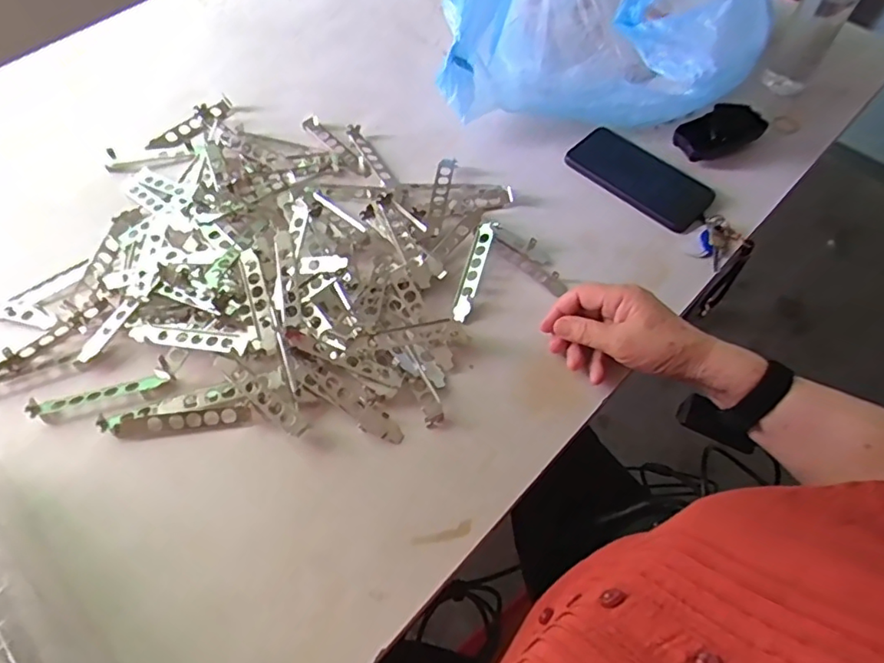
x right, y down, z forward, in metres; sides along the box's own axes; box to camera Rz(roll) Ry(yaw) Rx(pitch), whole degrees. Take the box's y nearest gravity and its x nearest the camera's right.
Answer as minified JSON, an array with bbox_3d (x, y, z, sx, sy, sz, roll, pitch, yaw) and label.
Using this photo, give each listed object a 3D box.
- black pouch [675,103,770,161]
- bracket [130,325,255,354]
[{"bbox_3d":[0.337,-0.243,0.680,0.112,0.036,0.051,-18,63,-11],"label":"black pouch"},{"bbox_3d":[-0.242,0.007,0.543,0.117,0.015,0.026,5,61,1],"label":"bracket"}]

